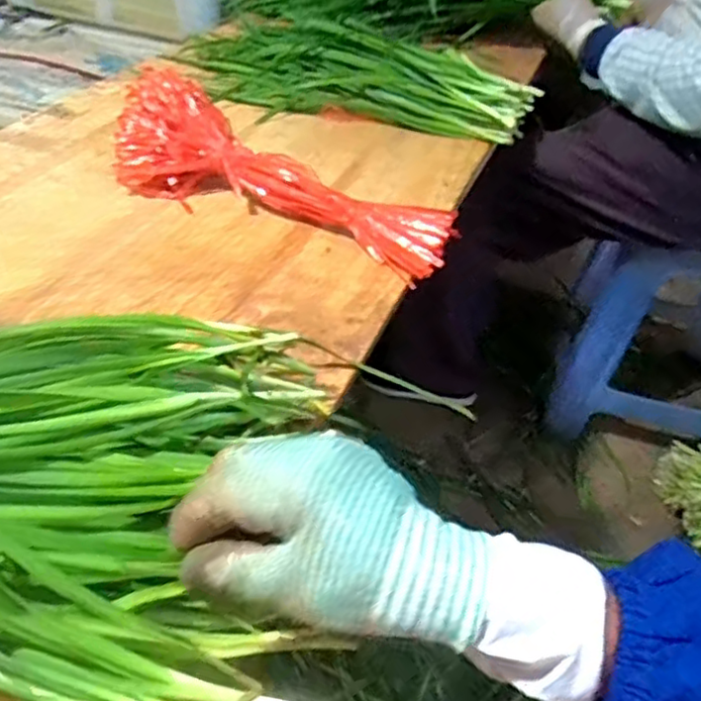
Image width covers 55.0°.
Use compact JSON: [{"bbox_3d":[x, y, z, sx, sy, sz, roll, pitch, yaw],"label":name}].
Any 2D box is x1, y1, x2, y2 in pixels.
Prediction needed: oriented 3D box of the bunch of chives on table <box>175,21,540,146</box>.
[{"bbox_3d":[-0.018,-0.329,0.797,0.455,0.062,0.157,19,42,13],"label":"bunch of chives on table"}]

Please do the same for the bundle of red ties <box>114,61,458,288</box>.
[{"bbox_3d":[-0.057,-0.154,0.579,0.313,0.078,0.093,20,42,14],"label":"bundle of red ties"}]

